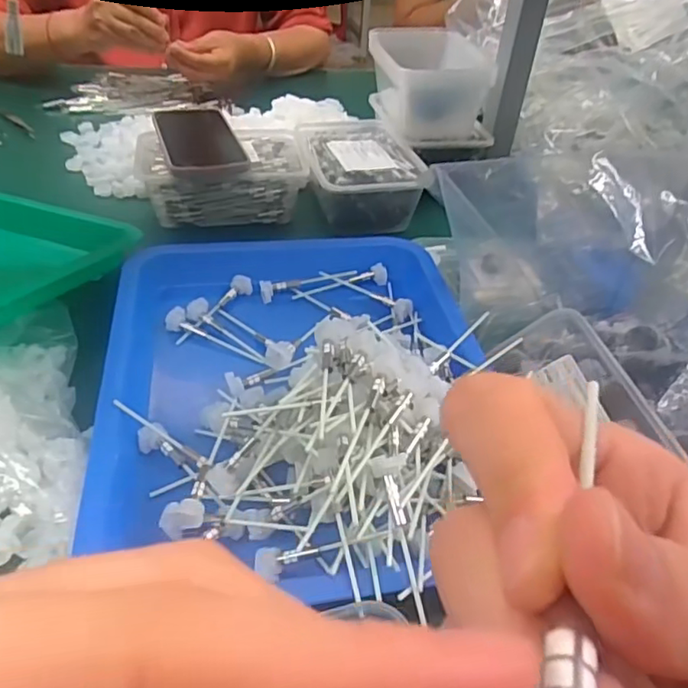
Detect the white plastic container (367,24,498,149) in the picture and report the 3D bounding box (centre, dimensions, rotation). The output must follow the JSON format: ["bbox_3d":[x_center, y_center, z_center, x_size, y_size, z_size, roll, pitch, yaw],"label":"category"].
[{"bbox_3d":[0.099,-0.311,0.709,0.125,0.080,0.156,-4,41,-11],"label":"white plastic container"}]

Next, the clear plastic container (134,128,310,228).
[{"bbox_3d":[-0.128,-0.178,0.635,0.164,0.069,0.110,-4,41,-12],"label":"clear plastic container"}]

